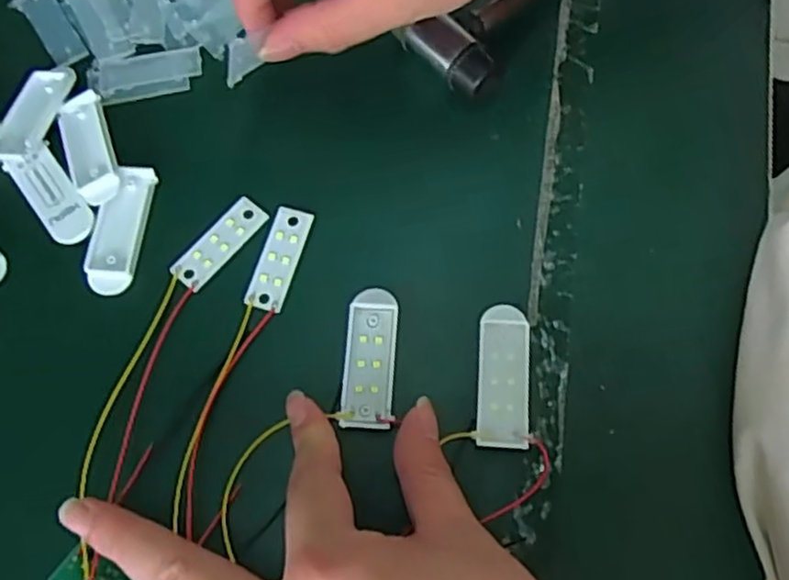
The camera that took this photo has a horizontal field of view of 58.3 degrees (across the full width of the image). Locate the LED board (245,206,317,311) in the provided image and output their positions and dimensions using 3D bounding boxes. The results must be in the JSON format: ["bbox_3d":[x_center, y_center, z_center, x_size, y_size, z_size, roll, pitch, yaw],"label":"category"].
[{"bbox_3d":[-0.050,-0.014,0.305,0.016,0.004,0.045,16,72,7],"label":"LED board"}]

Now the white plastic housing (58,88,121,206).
[{"bbox_3d":[-0.139,-0.065,0.320,0.020,0.006,0.059,-21,72,-6],"label":"white plastic housing"}]

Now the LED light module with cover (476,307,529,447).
[{"bbox_3d":[0.044,0.034,0.283,0.020,0.005,0.057,3,71,2],"label":"LED light module with cover"}]

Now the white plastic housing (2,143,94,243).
[{"bbox_3d":[-0.153,-0.043,0.314,0.020,0.004,0.053,-36,74,-11],"label":"white plastic housing"}]

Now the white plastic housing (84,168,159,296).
[{"bbox_3d":[-0.121,-0.027,0.310,0.021,0.007,0.058,7,71,3],"label":"white plastic housing"}]

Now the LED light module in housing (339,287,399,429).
[{"bbox_3d":[-0.010,0.027,0.288,0.020,0.004,0.057,3,70,2],"label":"LED light module in housing"}]

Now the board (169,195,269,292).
[{"bbox_3d":[-0.076,-0.022,0.308,0.016,0.004,0.046,40,76,13],"label":"board"}]

